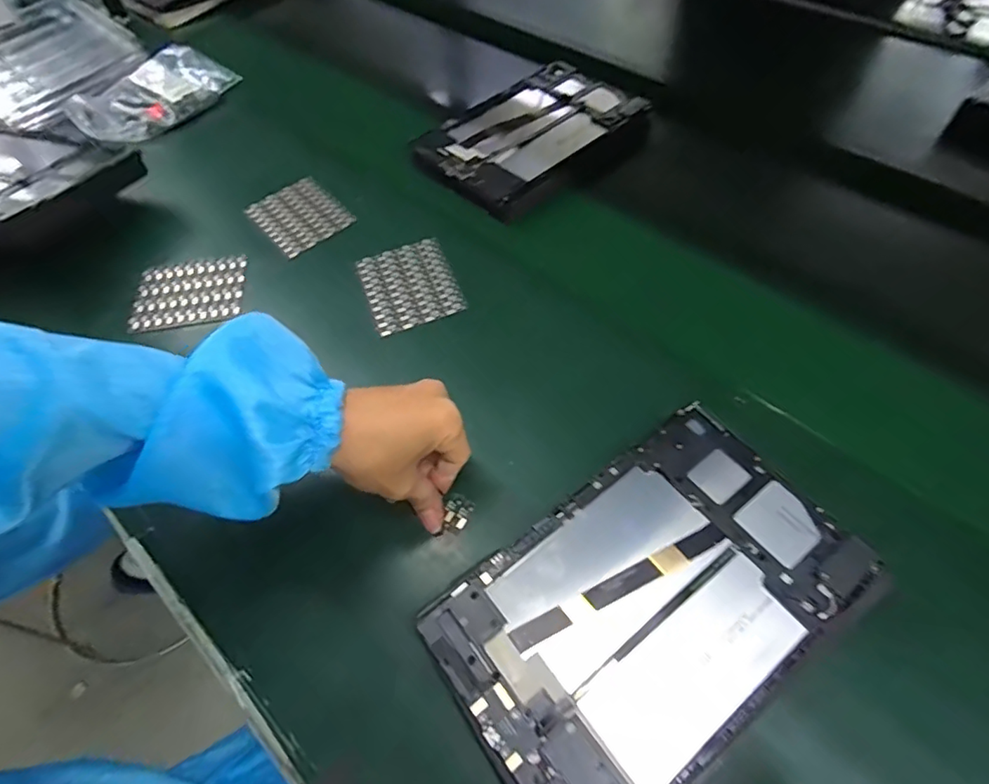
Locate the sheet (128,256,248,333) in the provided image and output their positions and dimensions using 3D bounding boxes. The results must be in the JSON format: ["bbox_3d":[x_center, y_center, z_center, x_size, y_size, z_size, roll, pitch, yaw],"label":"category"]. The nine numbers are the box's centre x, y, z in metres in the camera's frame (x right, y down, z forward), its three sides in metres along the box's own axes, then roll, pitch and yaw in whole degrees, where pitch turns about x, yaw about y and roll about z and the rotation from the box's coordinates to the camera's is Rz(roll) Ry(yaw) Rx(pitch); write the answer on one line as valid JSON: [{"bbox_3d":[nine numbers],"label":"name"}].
[{"bbox_3d":[-0.289,-0.093,0.523,0.100,0.006,0.069,-7,67,-5],"label":"sheet"}]

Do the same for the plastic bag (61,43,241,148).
[{"bbox_3d":[-0.433,-0.377,0.703,0.134,0.037,0.186,37,65,24],"label":"plastic bag"}]

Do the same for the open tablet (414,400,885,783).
[{"bbox_3d":[0.093,0.123,0.329,0.237,0.012,0.150,-35,62,-16],"label":"open tablet"}]

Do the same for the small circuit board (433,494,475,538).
[{"bbox_3d":[-0.027,0.087,0.387,0.017,0.006,0.028,23,62,18],"label":"small circuit board"}]

